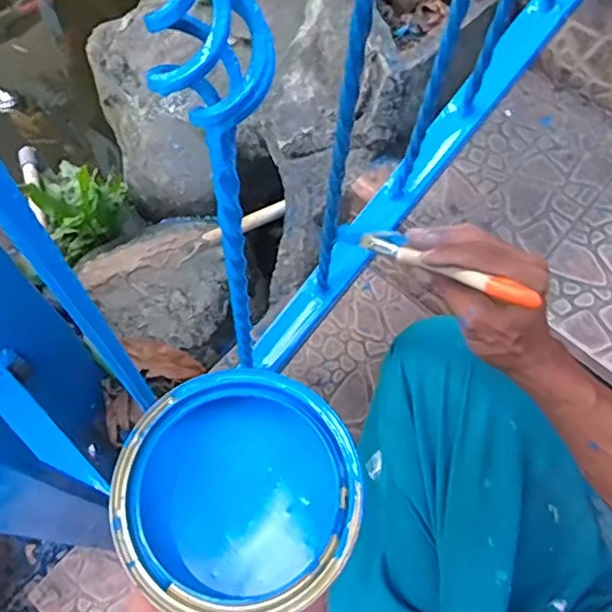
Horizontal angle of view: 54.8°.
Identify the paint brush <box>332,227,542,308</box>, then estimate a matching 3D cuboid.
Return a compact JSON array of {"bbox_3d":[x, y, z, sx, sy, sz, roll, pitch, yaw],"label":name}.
[{"bbox_3d":[0.099,-0.039,0.477,0.178,0.014,0.026,26,65,37],"label":"paint brush"}]

